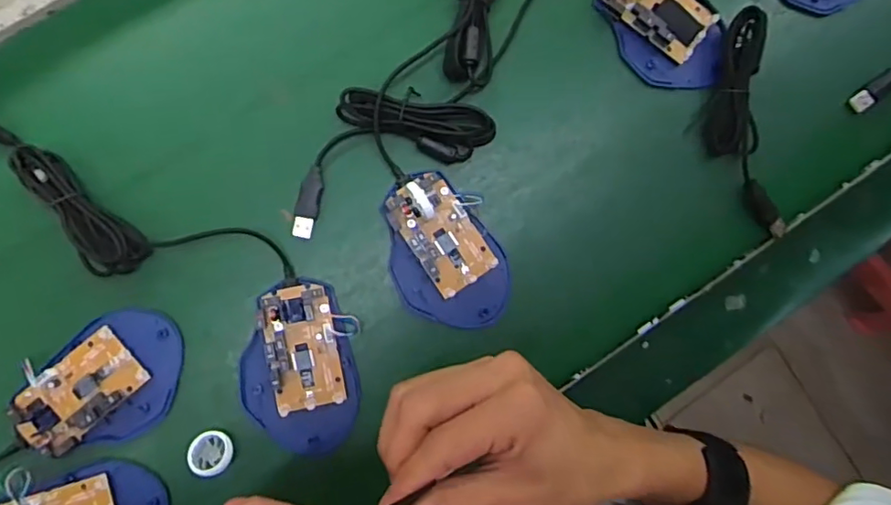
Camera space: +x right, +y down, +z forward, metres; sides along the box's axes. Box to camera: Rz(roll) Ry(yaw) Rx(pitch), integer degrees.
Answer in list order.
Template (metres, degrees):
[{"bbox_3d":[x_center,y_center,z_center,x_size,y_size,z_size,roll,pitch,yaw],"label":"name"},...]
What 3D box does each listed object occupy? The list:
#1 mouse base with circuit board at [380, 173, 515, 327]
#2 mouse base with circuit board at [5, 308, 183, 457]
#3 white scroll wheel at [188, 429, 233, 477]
[{"bbox_3d":[-0.001,0.000,0.378,0.071,0.027,0.109,-25,89,-6],"label":"mouse base with circuit board"},{"bbox_3d":[-0.216,0.085,0.362,0.105,0.014,0.072,-33,90,-6],"label":"mouse base with circuit board"},{"bbox_3d":[-0.149,0.127,0.364,0.026,0.014,0.026,0,87,-5],"label":"white scroll wheel"}]

